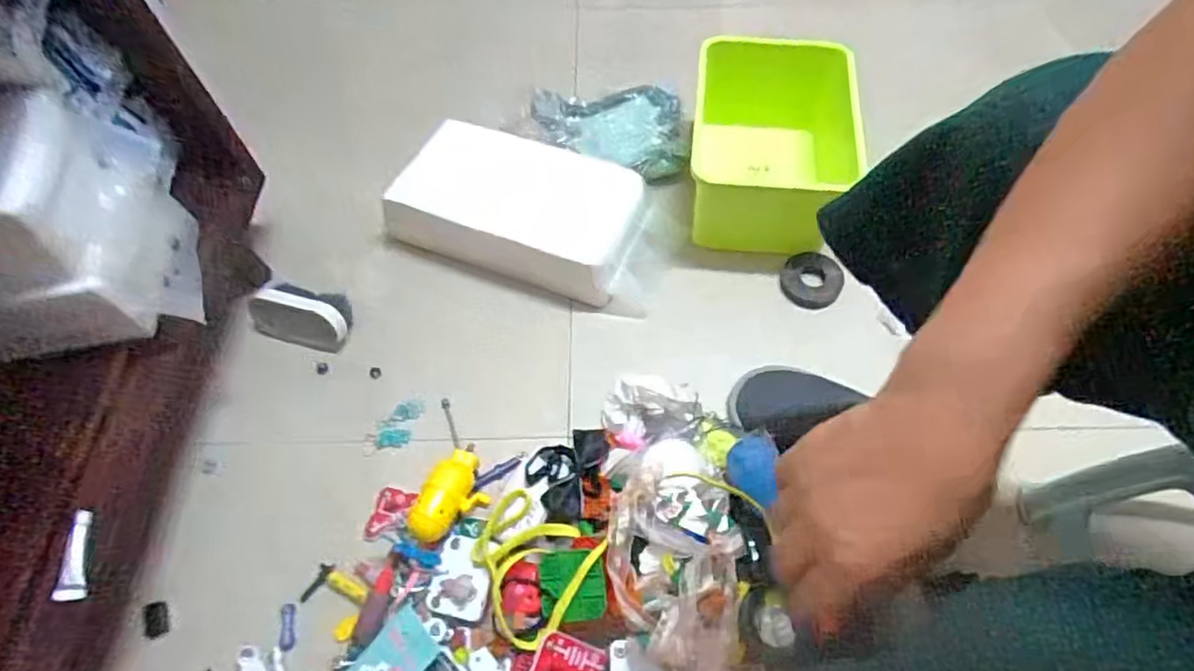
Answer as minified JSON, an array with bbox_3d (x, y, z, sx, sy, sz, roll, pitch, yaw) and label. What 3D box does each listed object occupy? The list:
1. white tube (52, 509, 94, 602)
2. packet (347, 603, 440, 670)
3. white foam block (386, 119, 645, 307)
[{"bbox_3d":[-0.463,0.196,0.560,0.020,0.018,0.075,-5,60,-1],"label":"white tube"},{"bbox_3d":[-0.195,0.307,0.581,0.058,0.011,0.093,37,67,21],"label":"packet"},{"bbox_3d":[-0.106,-0.175,0.836,0.312,0.085,0.176,17,62,12],"label":"white foam block"}]

